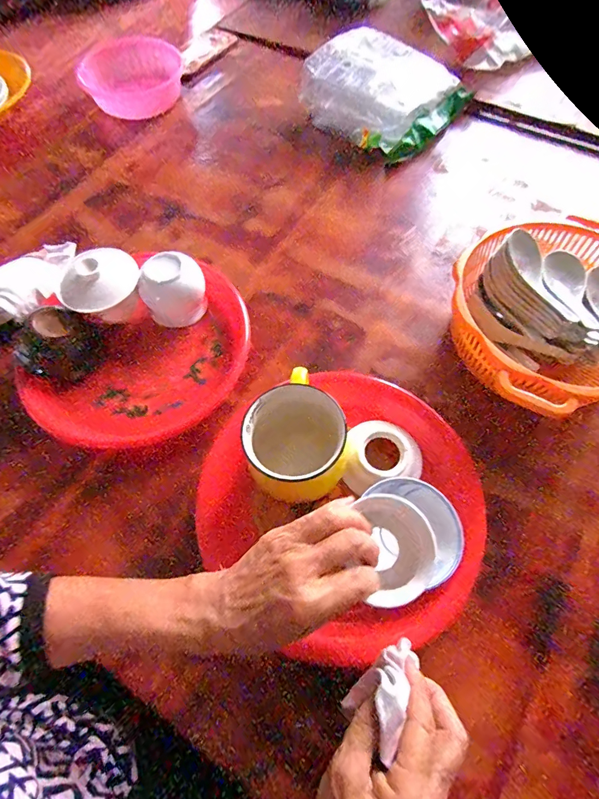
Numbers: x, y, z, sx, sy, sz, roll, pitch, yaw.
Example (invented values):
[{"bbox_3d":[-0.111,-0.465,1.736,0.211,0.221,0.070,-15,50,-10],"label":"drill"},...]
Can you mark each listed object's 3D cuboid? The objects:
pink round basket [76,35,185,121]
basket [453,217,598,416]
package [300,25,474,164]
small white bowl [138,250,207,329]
[{"bbox_3d":[-0.287,-0.565,0.705,0.162,0.061,0.173,-1,63,3],"label":"pink round basket"},{"bbox_3d":[0.274,-0.086,0.426,0.201,0.080,0.216,-1,63,3],"label":"basket"},{"bbox_3d":[0.133,-0.492,0.637,0.215,0.076,0.207,39,72,20],"label":"package"},{"bbox_3d":[-0.146,-0.127,0.469,0.066,0.066,0.064,-1,63,3],"label":"small white bowl"}]

